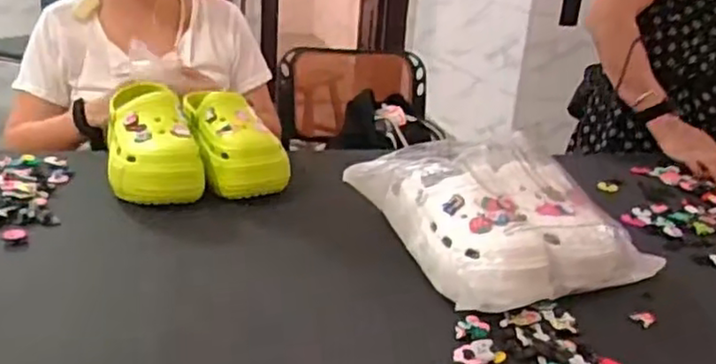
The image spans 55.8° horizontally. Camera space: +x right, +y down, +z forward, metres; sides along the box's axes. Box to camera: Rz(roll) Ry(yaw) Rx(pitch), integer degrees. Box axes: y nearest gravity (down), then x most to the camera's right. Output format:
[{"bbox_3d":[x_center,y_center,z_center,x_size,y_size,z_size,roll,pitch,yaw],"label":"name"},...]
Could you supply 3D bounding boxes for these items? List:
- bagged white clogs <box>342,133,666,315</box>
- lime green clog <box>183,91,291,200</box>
[{"bbox_3d":[0.173,0.030,0.829,0.284,0.106,0.276,-8,25,-28],"label":"bagged white clogs"},{"bbox_3d":[-0.181,-0.066,0.995,0.115,0.100,0.209,-5,23,-22],"label":"lime green clog"}]

